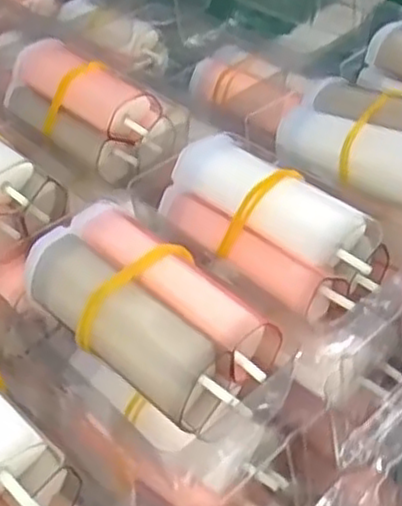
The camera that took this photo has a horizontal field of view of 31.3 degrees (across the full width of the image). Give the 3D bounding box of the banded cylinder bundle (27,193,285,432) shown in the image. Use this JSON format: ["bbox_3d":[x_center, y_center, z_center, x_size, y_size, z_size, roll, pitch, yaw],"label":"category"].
[{"bbox_3d":[-0.014,0.014,0.184,0.032,0.015,0.070,-33,50,-28],"label":"banded cylinder bundle"}]

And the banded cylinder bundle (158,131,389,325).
[{"bbox_3d":[0.019,-0.011,0.209,0.068,0.020,0.032,33,54,33],"label":"banded cylinder bundle"}]

